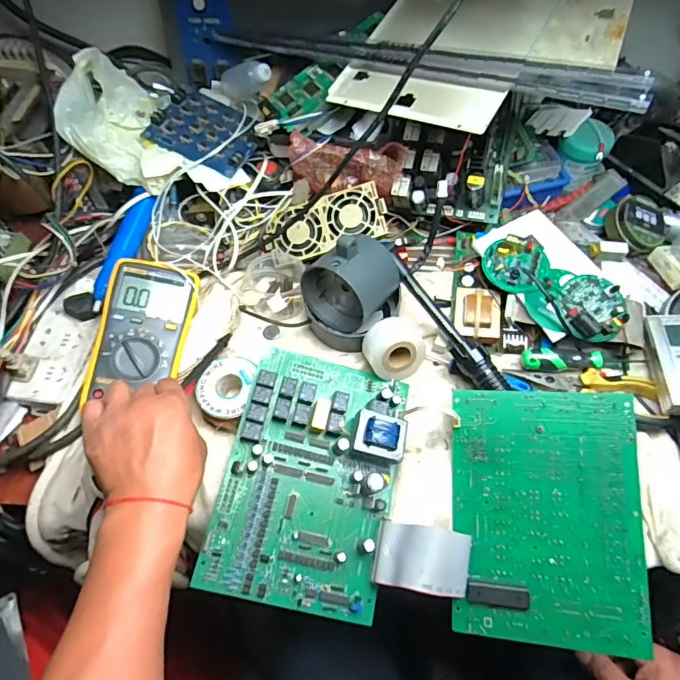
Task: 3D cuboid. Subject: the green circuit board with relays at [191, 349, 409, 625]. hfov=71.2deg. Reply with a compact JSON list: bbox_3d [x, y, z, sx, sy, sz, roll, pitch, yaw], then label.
[{"bbox_3d":[-0.026,0.125,0.448,0.151,0.049,0.225,11,63,7],"label":"green circuit board with relays"}]

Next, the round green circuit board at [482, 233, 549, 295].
[{"bbox_3d":[0.195,-0.088,0.524,0.065,0.030,0.074,28,66,14],"label":"round green circuit board"}]

